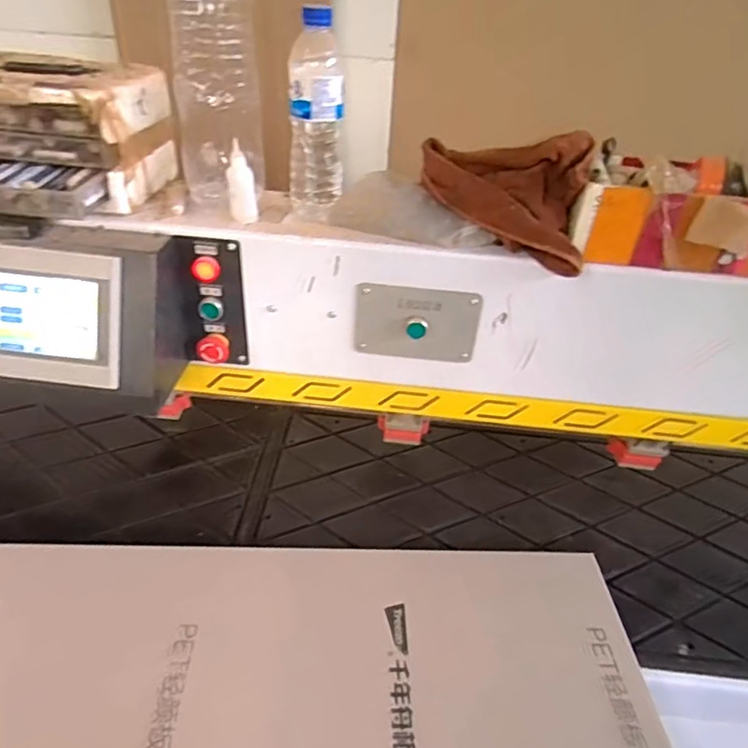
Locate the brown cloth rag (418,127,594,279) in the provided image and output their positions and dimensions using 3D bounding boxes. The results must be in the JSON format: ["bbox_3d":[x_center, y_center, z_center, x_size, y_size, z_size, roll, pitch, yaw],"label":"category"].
[{"bbox_3d":[0.151,-0.216,0.673,0.229,0.116,0.080,25,41,25],"label":"brown cloth rag"}]

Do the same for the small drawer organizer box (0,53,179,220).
[{"bbox_3d":[-0.409,-0.277,0.668,0.279,0.127,0.213,9,37,6],"label":"small drawer organizer box"}]

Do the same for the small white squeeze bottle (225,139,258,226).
[{"bbox_3d":[-0.154,-0.222,0.673,0.025,0.086,0.028,-16,41,-26],"label":"small white squeeze bottle"}]

